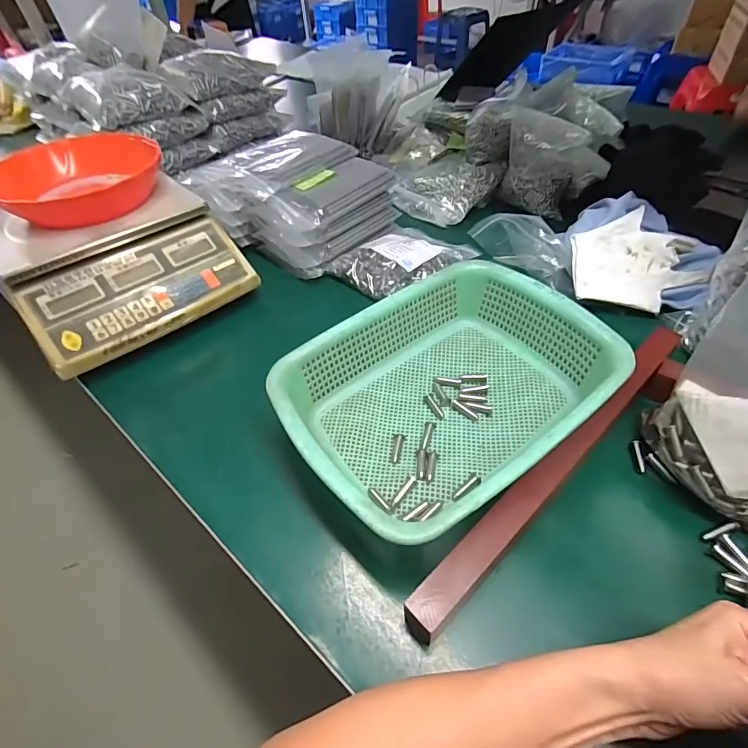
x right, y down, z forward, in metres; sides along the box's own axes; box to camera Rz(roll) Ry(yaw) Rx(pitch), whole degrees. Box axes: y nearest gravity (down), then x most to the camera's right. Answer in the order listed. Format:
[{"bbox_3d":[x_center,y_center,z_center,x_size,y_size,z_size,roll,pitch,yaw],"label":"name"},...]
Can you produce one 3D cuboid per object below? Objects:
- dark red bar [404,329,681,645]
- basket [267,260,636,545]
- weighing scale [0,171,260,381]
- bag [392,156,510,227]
[{"bbox_3d":[0.176,0.069,0.383,0.402,0.040,0.028,-37,55,-24],"label":"dark red bar"},{"bbox_3d":[0.071,0.020,0.416,0.292,0.083,0.216,-31,53,-21],"label":"basket"},{"bbox_3d":[-0.333,-0.157,0.563,0.254,0.096,0.254,-34,54,-22],"label":"weighing scale"},{"bbox_3d":[0.123,-0.328,0.743,0.159,0.055,0.142,28,57,27],"label":"bag"}]

